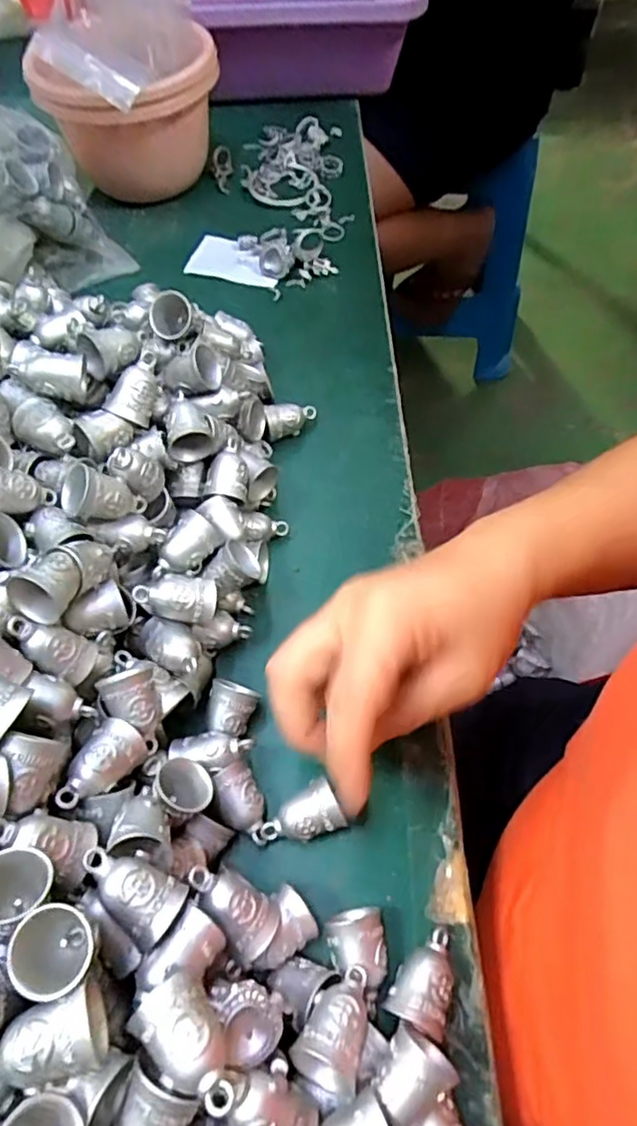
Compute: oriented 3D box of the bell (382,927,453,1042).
[{"bbox_3d":[0.043,0.165,0.251,0.021,0.023,0.035,25,61,13],"label":"bell"}]

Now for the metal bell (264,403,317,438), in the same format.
[{"bbox_3d":[-0.019,-0.095,0.416,0.041,0.021,0.018,-22,62,-14],"label":"metal bell"}]

